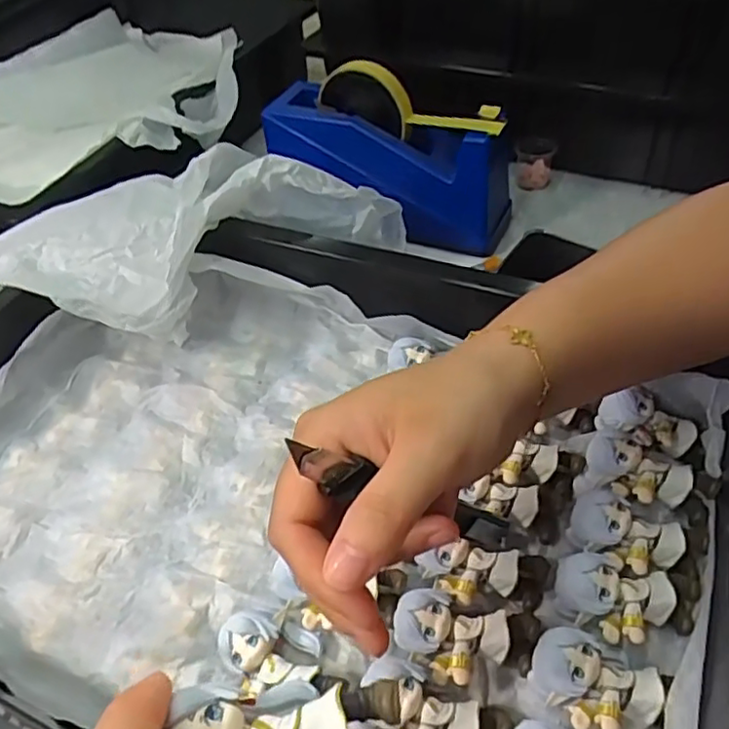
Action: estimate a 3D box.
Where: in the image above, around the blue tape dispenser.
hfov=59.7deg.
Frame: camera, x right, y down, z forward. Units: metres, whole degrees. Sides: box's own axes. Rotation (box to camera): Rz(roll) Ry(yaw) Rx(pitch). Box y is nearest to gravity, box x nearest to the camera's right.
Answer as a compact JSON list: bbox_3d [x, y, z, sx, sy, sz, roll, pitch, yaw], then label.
[{"bbox_3d":[0.022,-0.177,0.529,0.221,0.110,0.060,28,56,5],"label":"blue tape dispenser"}]

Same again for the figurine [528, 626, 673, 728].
[{"bbox_3d":[0.097,0.136,0.266,0.053,0.028,0.035,9,49,13],"label":"figurine"}]

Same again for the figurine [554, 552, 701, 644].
[{"bbox_3d":[0.119,0.108,0.289,0.067,0.022,0.035,11,49,-9],"label":"figurine"}]

